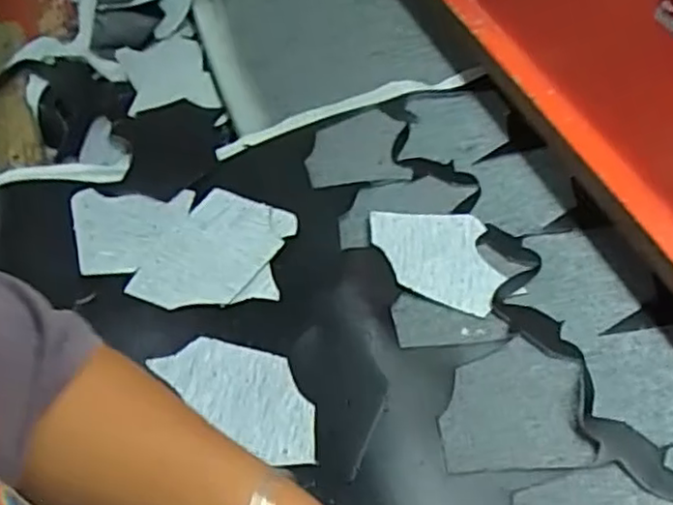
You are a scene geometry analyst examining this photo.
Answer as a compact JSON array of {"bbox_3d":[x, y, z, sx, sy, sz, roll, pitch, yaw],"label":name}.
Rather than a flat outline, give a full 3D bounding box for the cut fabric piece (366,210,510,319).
[{"bbox_3d":[0.084,0.003,0.599,0.105,0.014,0.104,0,50,0],"label":"cut fabric piece"}]

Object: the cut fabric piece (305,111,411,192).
[{"bbox_3d":[0.020,-0.105,0.694,0.104,0.008,0.095,-10,51,-8],"label":"cut fabric piece"}]

